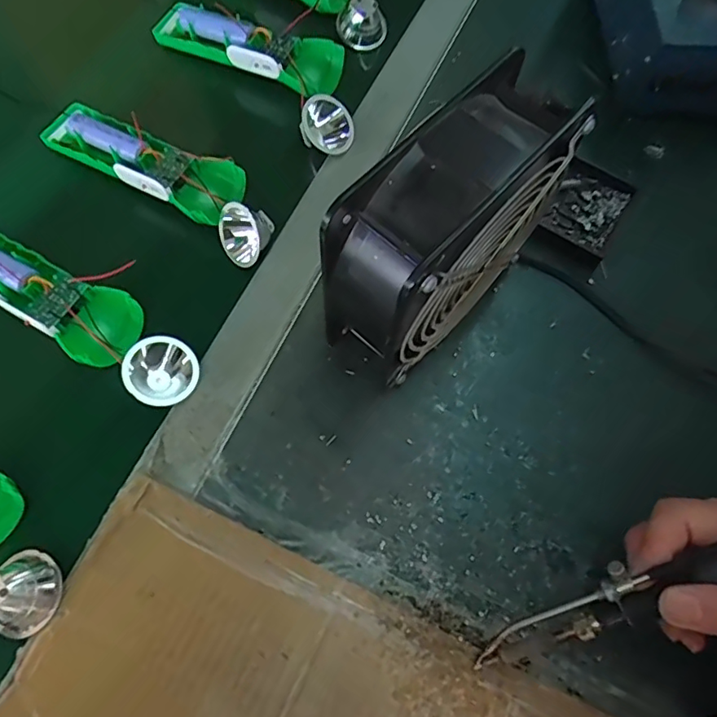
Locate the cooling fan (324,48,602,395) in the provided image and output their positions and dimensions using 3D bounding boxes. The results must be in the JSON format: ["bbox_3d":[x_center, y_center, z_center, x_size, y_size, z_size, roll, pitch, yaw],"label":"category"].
[{"bbox_3d":[0.051,-0.065,0.310,0.157,0.152,0.061,-41,76,-15],"label":"cooling fan"}]

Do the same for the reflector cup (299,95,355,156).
[{"bbox_3d":[-0.021,-0.173,0.406,0.038,0.033,0.023,31,41,9],"label":"reflector cup"}]

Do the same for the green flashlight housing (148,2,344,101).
[{"bbox_3d":[-0.085,-0.247,0.428,0.150,0.030,0.043,25,71,7],"label":"green flashlight housing"}]

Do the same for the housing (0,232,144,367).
[{"bbox_3d":[-0.212,-0.048,0.362,0.152,0.030,0.049,31,71,10],"label":"housing"}]

